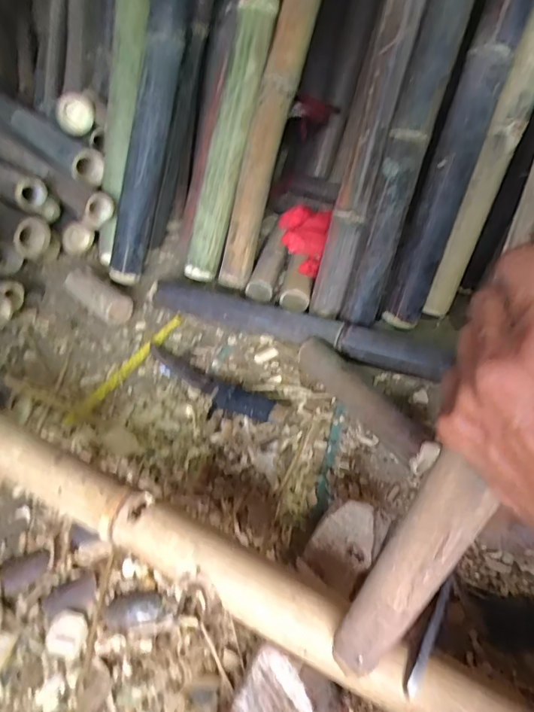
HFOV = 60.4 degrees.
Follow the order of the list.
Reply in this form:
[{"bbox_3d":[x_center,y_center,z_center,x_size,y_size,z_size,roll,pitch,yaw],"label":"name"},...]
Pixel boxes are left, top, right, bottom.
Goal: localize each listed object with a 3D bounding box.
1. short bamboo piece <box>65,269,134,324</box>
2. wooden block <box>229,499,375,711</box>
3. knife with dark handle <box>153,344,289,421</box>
[{"bbox_3d":[-0.332,-0.115,0.900,0.162,0.056,0.057,29,50,27],"label":"short bamboo piece"},{"bbox_3d":[0.043,0.294,0.473,0.088,0.066,0.327,21,47,20],"label":"wooden block"},{"bbox_3d":[-0.095,0.043,0.757,0.287,0.035,0.065,27,49,25],"label":"knife with dark handle"}]

